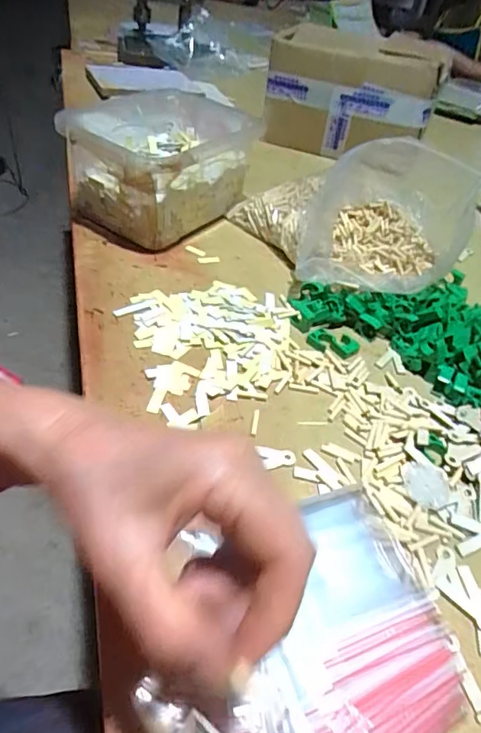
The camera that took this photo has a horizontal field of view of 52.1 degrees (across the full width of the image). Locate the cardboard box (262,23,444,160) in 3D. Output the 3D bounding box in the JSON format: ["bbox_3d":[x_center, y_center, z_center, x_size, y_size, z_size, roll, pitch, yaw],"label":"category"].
[{"bbox_3d":[0.207,-0.531,0.953,0.297,0.193,0.212,13,43,3],"label":"cardboard box"}]

